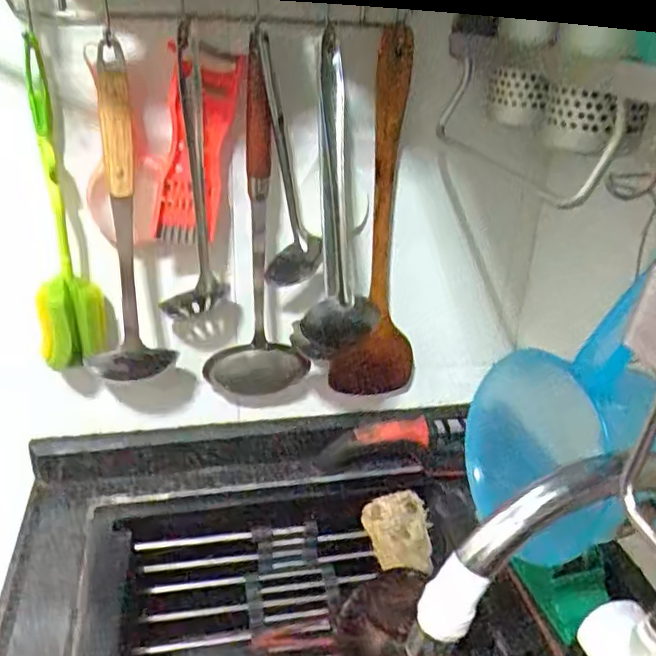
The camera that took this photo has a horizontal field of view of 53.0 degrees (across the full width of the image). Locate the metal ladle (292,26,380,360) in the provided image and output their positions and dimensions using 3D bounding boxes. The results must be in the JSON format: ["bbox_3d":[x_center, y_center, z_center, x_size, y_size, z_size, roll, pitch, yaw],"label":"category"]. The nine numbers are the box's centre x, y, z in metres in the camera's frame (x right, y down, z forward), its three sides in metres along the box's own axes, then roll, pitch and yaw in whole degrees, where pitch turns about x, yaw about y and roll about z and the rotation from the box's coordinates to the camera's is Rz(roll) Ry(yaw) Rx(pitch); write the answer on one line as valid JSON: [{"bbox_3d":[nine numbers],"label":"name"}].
[{"bbox_3d":[0.014,-0.100,0.577,0.068,0.272,0.123,4,27,3],"label":"metal ladle"}]

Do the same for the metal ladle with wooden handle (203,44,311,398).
[{"bbox_3d":[-0.066,-0.075,0.627,0.099,0.352,0.061,-3,28,-10],"label":"metal ladle with wooden handle"}]

